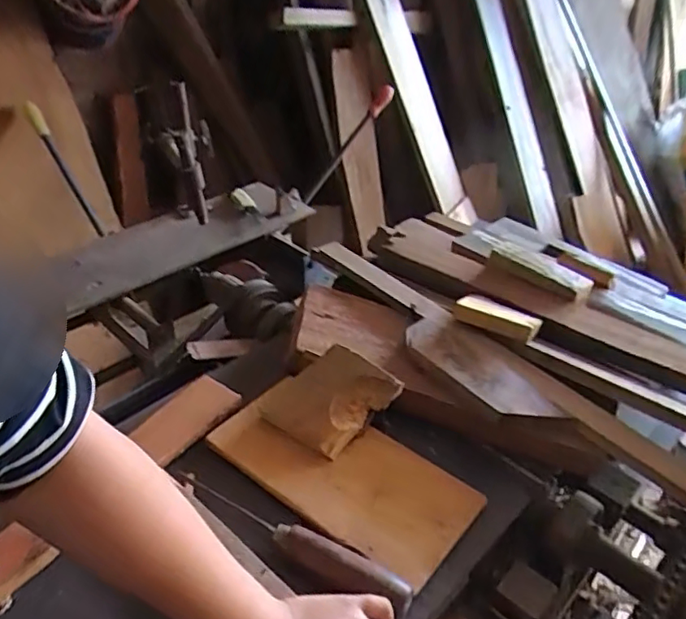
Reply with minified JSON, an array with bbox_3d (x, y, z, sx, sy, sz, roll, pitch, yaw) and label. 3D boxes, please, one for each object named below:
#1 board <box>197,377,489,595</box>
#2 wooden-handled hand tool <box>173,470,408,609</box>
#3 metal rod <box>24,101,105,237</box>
[{"bbox_3d":[0.000,0.169,0.619,0.272,0.017,0.136,28,44,29],"label":"board"},{"bbox_3d":[-0.057,0.213,0.550,0.262,0.022,0.035,20,41,24],"label":"wooden-handled hand tool"},{"bbox_3d":[-0.610,-0.309,1.267,0.029,0.028,0.333,-29,86,-33],"label":"metal rod"}]

